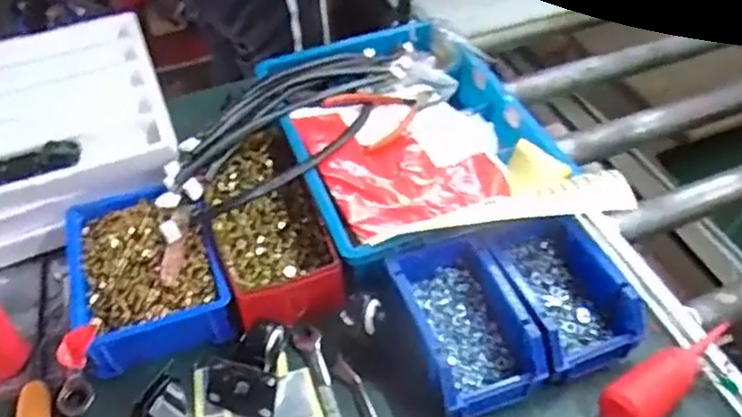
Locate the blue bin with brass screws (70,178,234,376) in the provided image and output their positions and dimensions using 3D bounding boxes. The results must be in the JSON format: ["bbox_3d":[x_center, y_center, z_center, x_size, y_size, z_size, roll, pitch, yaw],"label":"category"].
[{"bbox_3d":[-0.244,0.064,0.716,0.158,0.065,0.210,-17,47,-13],"label":"blue bin with brass screws"}]

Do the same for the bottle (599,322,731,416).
[{"bbox_3d":[0.280,0.147,0.629,0.179,0.037,0.049,-33,52,-25],"label":"bottle"}]

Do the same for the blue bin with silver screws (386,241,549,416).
[{"bbox_3d":[0.087,0.110,0.655,0.103,0.063,0.162,-15,47,-11],"label":"blue bin with silver screws"}]

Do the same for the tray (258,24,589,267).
[{"bbox_3d":[0.051,-0.087,0.829,0.292,0.084,0.411,-16,47,-12],"label":"tray"}]

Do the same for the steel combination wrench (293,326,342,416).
[{"bbox_3d":[-0.038,0.187,0.640,0.027,0.011,0.188,-16,47,-12],"label":"steel combination wrench"}]

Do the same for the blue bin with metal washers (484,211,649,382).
[{"bbox_3d":[0.193,0.080,0.676,0.109,0.060,0.168,-13,46,-9],"label":"blue bin with metal washers"}]

